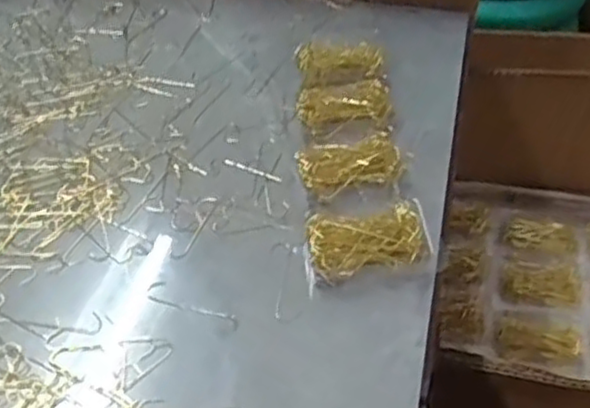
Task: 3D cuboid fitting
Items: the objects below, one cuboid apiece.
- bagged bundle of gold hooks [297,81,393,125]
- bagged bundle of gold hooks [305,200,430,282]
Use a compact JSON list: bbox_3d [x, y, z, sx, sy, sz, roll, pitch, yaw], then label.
[{"bbox_3d":[0.037,-0.079,0.570,0.070,0.020,0.040,1,43,2],"label":"bagged bundle of gold hooks"},{"bbox_3d":[0.046,0.024,0.462,0.074,0.026,0.043,-7,43,-6],"label":"bagged bundle of gold hooks"}]

